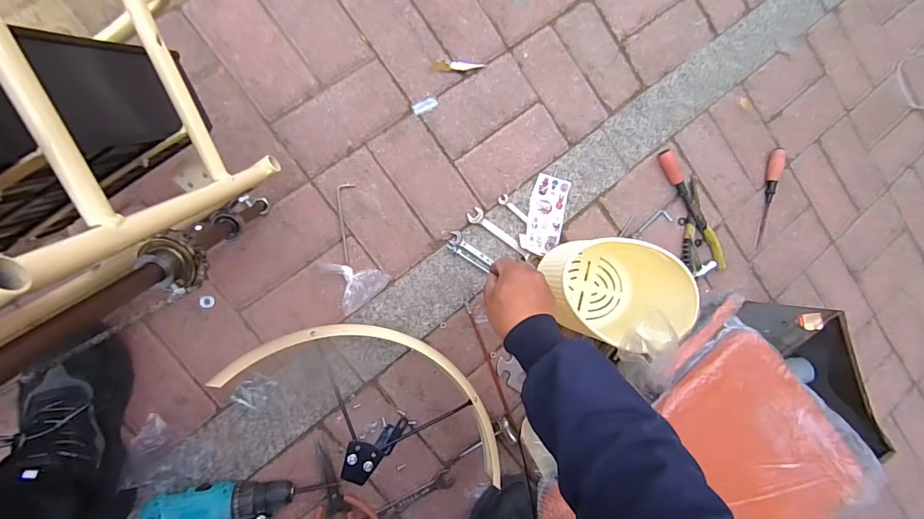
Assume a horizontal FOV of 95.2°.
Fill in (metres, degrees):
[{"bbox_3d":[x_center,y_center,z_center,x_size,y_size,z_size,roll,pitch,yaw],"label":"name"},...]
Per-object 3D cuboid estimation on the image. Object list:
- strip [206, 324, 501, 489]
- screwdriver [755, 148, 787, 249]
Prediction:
[{"bbox_3d":[-0.107,0.188,0.623,0.430,0.087,0.149,25,86,-8],"label":"strip"},{"bbox_3d":[0.617,-0.127,0.848,0.033,0.023,0.201,15,86,-15],"label":"screwdriver"}]

